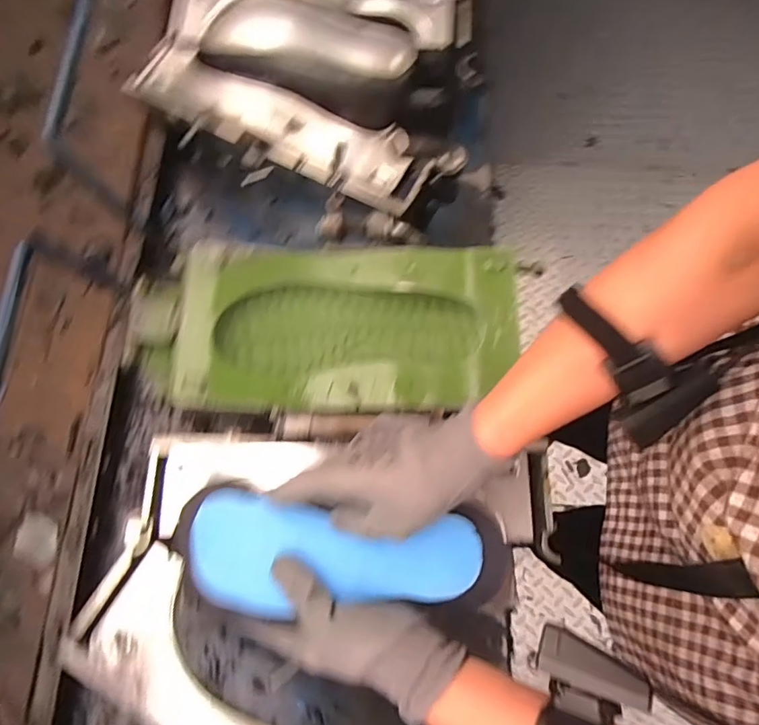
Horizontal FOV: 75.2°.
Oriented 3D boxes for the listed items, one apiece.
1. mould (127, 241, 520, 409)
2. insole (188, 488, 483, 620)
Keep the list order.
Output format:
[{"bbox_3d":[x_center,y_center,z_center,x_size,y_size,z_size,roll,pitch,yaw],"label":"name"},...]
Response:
[{"bbox_3d":[-0.052,-0.037,0.506,0.375,0.051,0.168,1,72,-2],"label":"mould"},{"bbox_3d":[-0.038,0.161,0.409,0.236,0.009,0.084,5,73,1],"label":"insole"}]

